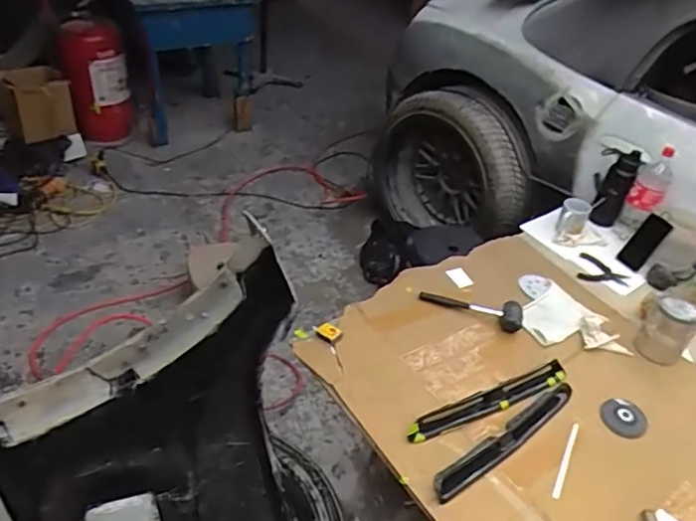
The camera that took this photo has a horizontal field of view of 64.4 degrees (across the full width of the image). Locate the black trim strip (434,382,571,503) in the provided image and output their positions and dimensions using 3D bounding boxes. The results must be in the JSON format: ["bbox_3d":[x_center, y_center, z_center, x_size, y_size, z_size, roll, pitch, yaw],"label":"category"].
[{"bbox_3d":[0.319,0.348,1.093,0.398,0.026,0.049,-24,48,-30],"label":"black trim strip"}]

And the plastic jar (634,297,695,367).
[{"bbox_3d":[0.743,0.163,1.288,0.099,0.117,0.105,30,46,27],"label":"plastic jar"}]

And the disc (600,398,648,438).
[{"bbox_3d":[0.580,0.330,1.163,0.091,0.011,0.085,3,40,-2],"label":"disc"}]

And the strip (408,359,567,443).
[{"bbox_3d":[0.298,0.292,1.161,0.401,0.016,0.055,-15,44,-22],"label":"strip"}]

